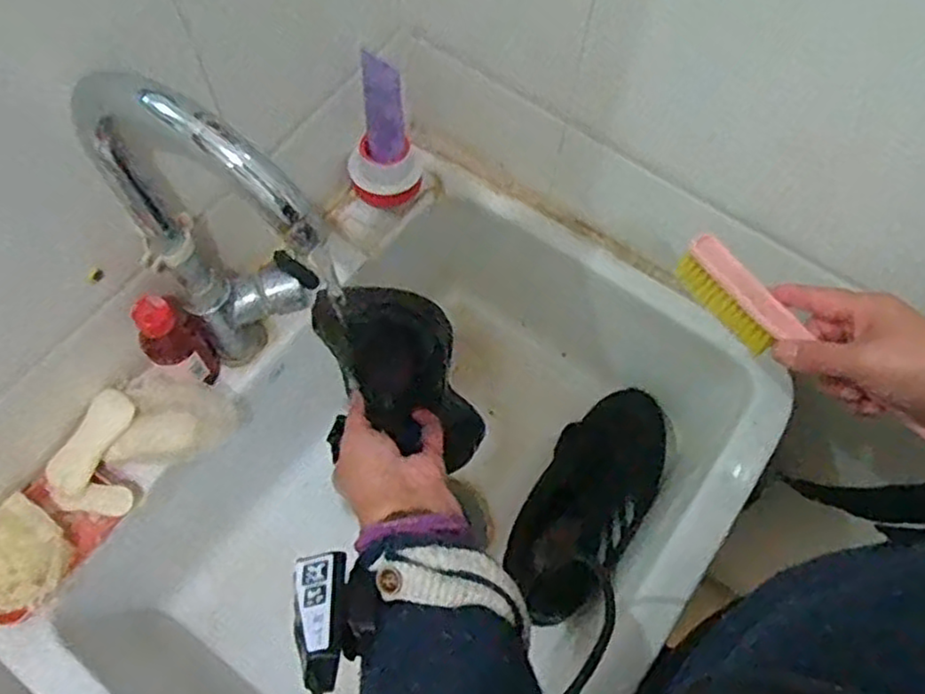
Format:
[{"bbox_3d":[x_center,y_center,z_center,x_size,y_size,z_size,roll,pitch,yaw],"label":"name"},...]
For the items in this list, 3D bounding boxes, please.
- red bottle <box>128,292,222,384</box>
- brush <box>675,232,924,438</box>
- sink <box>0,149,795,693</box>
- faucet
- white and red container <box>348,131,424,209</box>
[{"bbox_3d":[-0.229,-0.004,0.573,0.043,0.088,0.044,-6,66,-5],"label":"red bottle"},{"bbox_3d":[0.242,0.004,0.483,0.040,0.030,0.223,-42,71,-18],"label":"brush"},{"bbox_3d":[-0.037,0.146,0.670,0.440,0.187,0.594,34,69,12],"label":"sink"},{"bbox_3d":[-0.147,-0.052,0.483,0.075,0.314,0.157,-39,73,-18],"label":"faucet"},{"bbox_3d":[-0.073,-0.175,0.696,0.075,0.061,0.063,-7,66,-5],"label":"white and red container"}]

